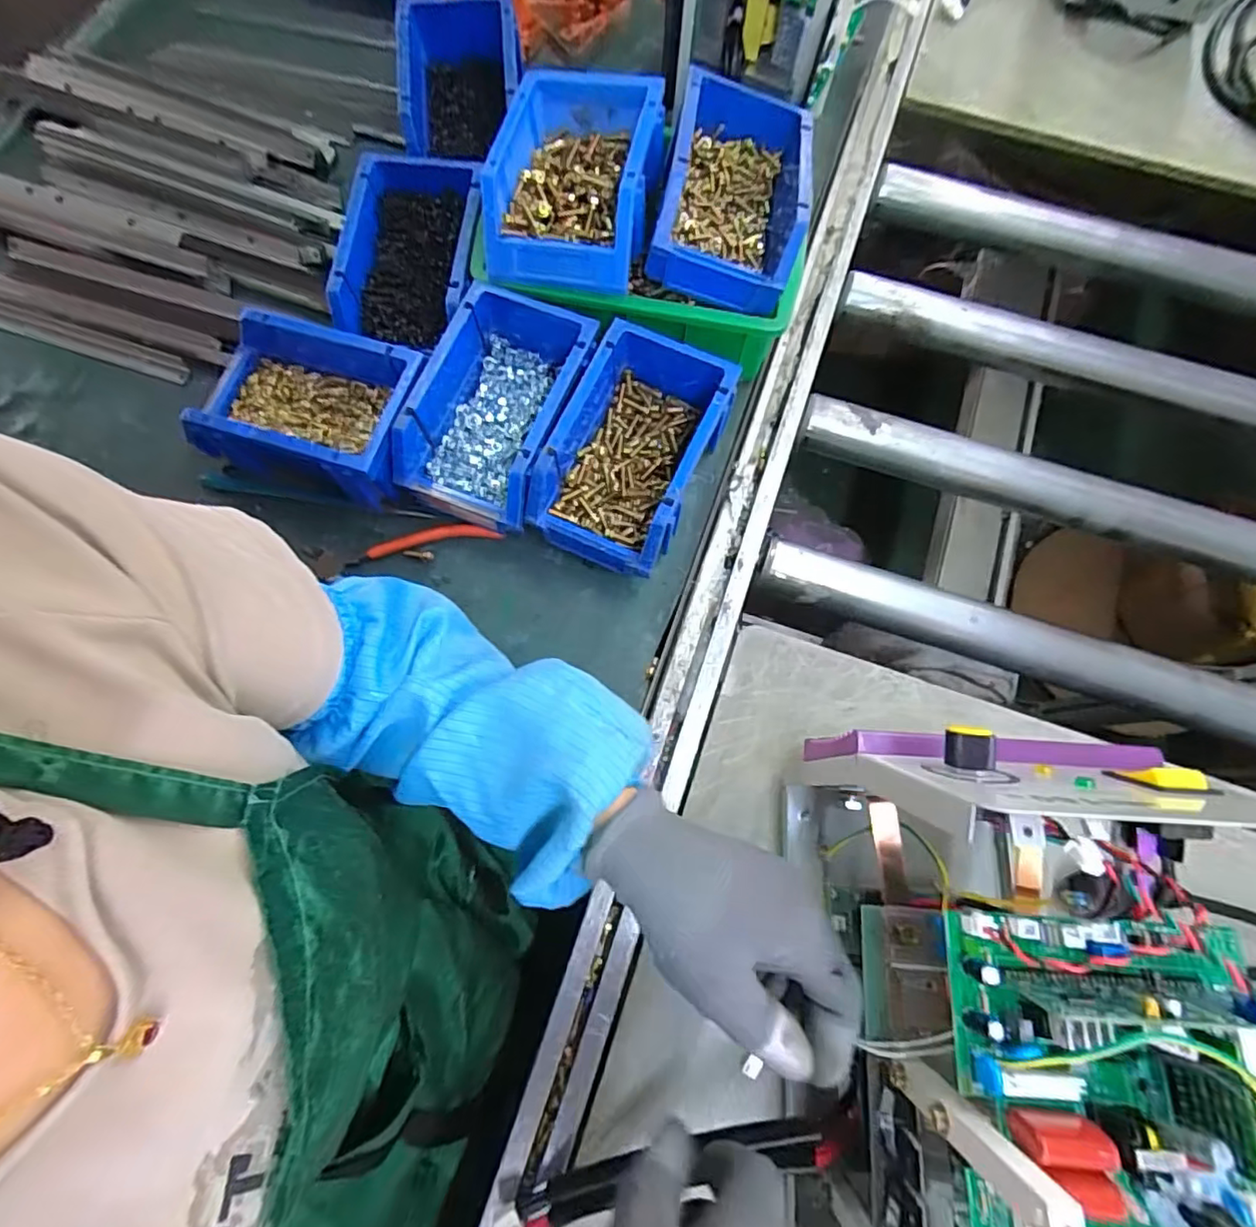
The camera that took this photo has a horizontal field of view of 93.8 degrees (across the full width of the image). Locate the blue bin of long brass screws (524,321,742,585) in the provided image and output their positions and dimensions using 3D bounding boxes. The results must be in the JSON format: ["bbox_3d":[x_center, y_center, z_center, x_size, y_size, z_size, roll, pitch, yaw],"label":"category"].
[{"bbox_3d":[0.003,-0.118,0.437,0.103,0.077,0.161,22,74,5],"label":"blue bin of long brass screws"}]

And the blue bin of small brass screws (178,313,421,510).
[{"bbox_3d":[-0.238,-0.151,0.438,0.164,0.070,0.103,16,74,4],"label":"blue bin of small brass screws"}]

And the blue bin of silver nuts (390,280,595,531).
[{"bbox_3d":[-0.099,-0.151,0.445,0.108,0.075,0.161,21,74,5],"label":"blue bin of silver nuts"}]

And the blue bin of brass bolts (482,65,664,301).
[{"bbox_3d":[-0.039,-0.314,0.424,0.113,0.048,0.154,13,74,3],"label":"blue bin of brass bolts"}]

